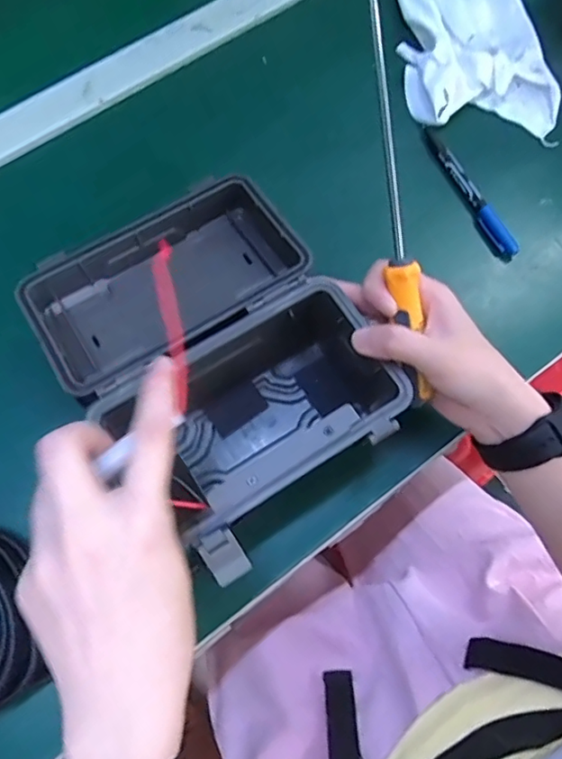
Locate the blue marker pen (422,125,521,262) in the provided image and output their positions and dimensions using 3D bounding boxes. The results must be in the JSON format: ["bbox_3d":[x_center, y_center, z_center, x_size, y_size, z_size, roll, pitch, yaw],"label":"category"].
[{"bbox_3d":[0.155,-0.157,0.481,0.013,0.011,0.136,-27,74,-9],"label":"blue marker pen"}]

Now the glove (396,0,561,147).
[{"bbox_3d":[0.170,-0.319,0.521,0.124,0.025,0.219,-5,72,-2],"label":"glove"}]

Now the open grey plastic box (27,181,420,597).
[{"bbox_3d":[-0.045,-0.013,0.388,0.170,0.083,0.216,-33,75,-11],"label":"open grey plastic box"}]

